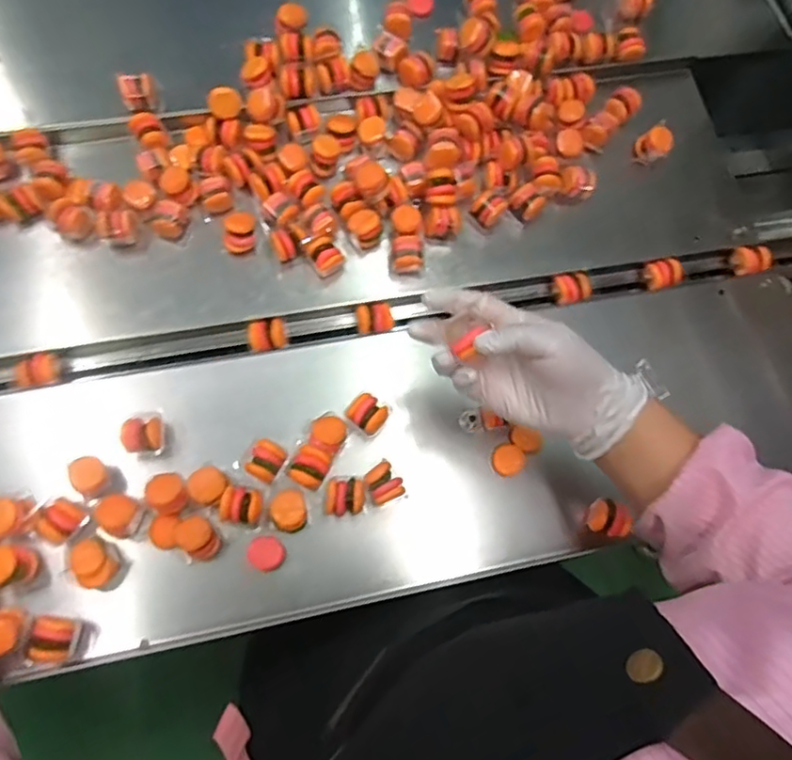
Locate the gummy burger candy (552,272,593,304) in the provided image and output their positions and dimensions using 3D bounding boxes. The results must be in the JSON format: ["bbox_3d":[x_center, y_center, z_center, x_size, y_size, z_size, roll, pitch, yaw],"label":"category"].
[{"bbox_3d":[0.177,-0.092,0.638,0.035,0.031,0.031,-13,72,-7],"label":"gummy burger candy"}]

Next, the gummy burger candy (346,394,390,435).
[{"bbox_3d":[-0.024,0.032,0.556,0.032,0.027,0.030,38,74,10],"label":"gummy burger candy"}]

